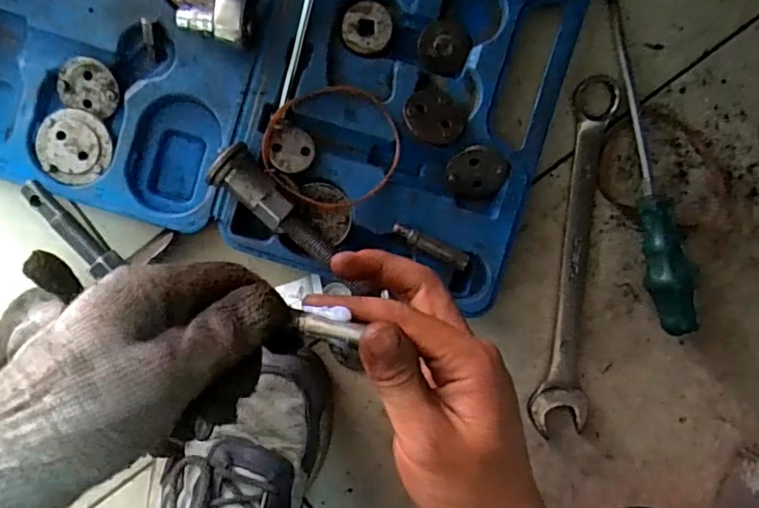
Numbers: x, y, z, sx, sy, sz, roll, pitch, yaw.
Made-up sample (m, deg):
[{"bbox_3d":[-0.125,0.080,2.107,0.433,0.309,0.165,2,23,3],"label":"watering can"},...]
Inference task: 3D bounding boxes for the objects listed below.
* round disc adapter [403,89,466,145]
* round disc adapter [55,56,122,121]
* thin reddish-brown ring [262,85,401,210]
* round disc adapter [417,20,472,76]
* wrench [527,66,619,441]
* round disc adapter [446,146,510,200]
[{"bbox_3d":[0.037,-0.091,0.380,0.042,0.004,0.039,8,65,-18],"label":"round disc adapter"},{"bbox_3d":[-0.196,-0.113,0.390,0.039,0.004,0.036,22,110,-13],"label":"round disc adapter"},{"bbox_3d":[-0.032,-0.071,0.379,0.090,0.018,0.080,-5,93,-2],"label":"thin reddish-brown ring"},{"bbox_3d":[0.045,-0.141,0.394,0.035,0.006,0.034,0,93,-2],"label":"round disc adapter"},{"bbox_3d":[0.145,0.004,0.418,0.041,0.011,0.253,7,93,-2],"label":"wrench"},{"bbox_3d":[0.065,-0.054,0.396,0.038,0.020,0.038,0,93,-2],"label":"round disc adapter"}]

